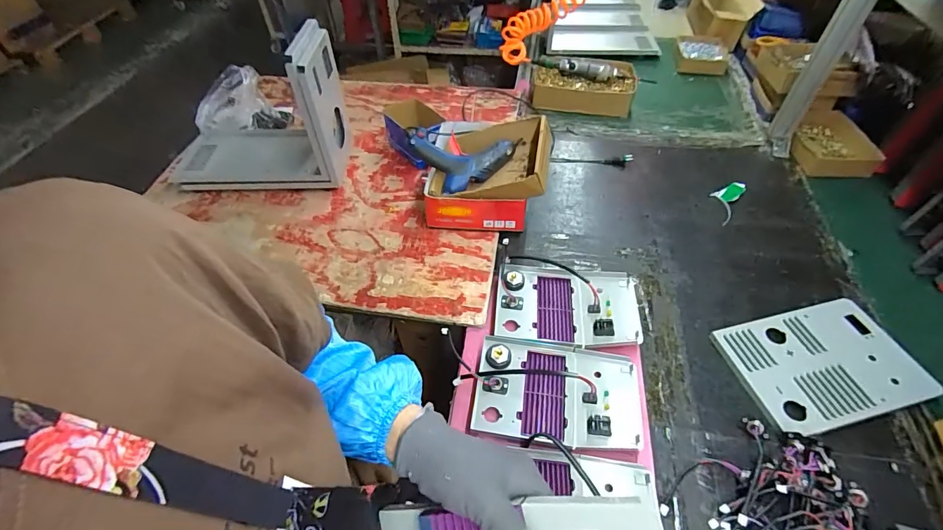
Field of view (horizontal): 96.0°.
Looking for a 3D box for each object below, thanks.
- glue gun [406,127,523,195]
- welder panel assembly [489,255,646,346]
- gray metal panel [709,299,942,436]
[{"bbox_3d":[-0.014,-0.213,0.838,0.225,0.075,0.129,0,50,3],"label":"glue gun"},{"bbox_3d":[0.161,0.069,0.726,0.234,0.048,0.171,6,50,8],"label":"welder panel assembly"},{"bbox_3d":[0.542,0.150,0.657,0.269,0.017,0.175,-13,50,-8],"label":"gray metal panel"}]

